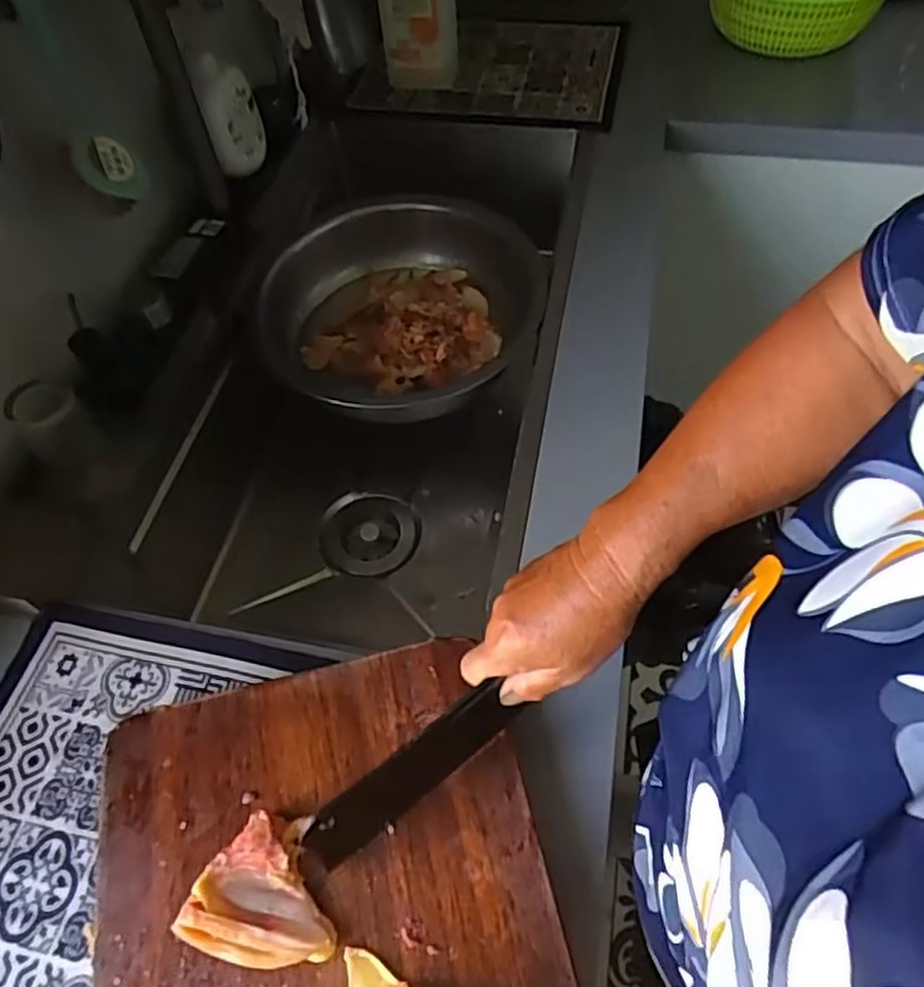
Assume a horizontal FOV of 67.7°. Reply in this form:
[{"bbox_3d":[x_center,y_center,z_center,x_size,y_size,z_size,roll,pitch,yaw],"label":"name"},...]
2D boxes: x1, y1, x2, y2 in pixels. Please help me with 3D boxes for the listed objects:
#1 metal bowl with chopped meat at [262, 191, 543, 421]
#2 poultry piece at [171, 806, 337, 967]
[{"bbox_3d":[-0.079,-0.200,0.839,0.316,0.132,0.323,-2,57,3],"label":"metal bowl with chopped meat"},{"bbox_3d":[-0.114,0.240,0.419,0.085,0.026,0.078,12,58,11],"label":"poultry piece"}]

